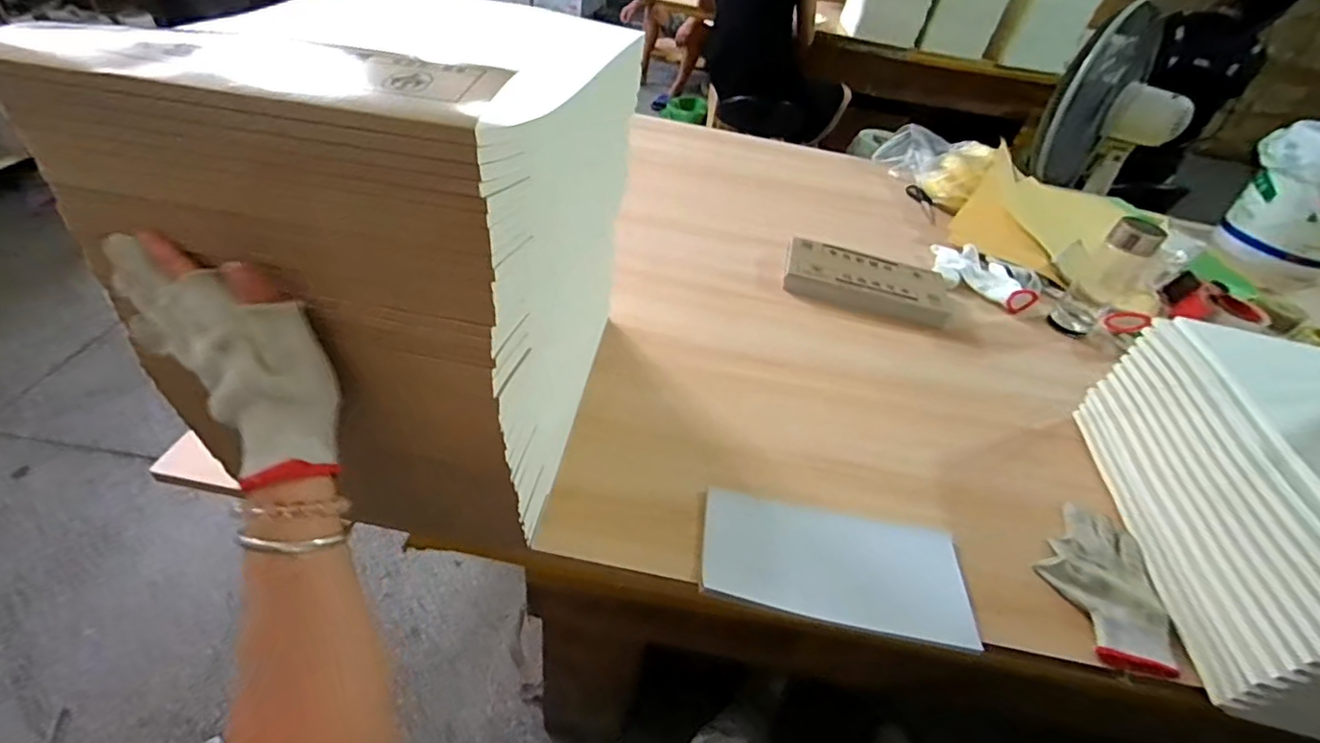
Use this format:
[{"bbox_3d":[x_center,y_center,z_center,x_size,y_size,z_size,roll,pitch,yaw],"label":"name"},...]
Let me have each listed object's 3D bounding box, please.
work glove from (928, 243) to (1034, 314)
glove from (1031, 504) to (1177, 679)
[{"bbox_3d":[0.592,-0.171,1.040,0.190,0.035,0.147,22,43,12],"label":"work glove"},{"bbox_3d":[0.461,0.218,0.595,0.111,0.016,0.180,16,44,9],"label":"glove"}]

